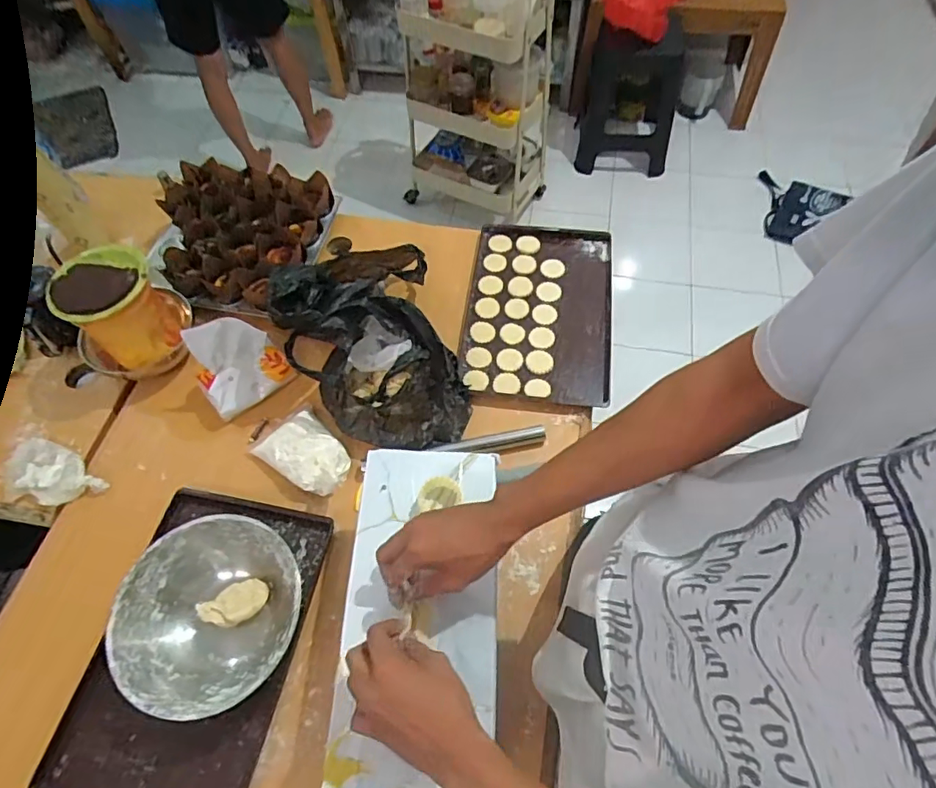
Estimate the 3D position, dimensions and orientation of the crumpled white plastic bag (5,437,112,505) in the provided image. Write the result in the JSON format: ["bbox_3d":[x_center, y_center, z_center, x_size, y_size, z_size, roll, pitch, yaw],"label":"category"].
[{"bbox_3d":[-0.612,0.116,0.795,0.172,0.024,0.083,21,63,14],"label":"crumpled white plastic bag"}]

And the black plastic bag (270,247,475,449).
[{"bbox_3d":[-0.147,-0.095,0.831,0.238,0.161,0.353,-17,61,-8],"label":"black plastic bag"}]

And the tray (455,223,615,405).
[{"bbox_3d":[0.124,-0.148,0.944,0.247,0.029,0.364,5,60,5],"label":"tray"}]

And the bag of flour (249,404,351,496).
[{"bbox_3d":[-0.238,0.079,0.808,0.145,0.038,0.101,30,65,18],"label":"bag of flour"}]

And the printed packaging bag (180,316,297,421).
[{"bbox_3d":[-0.350,-0.050,0.832,0.130,0.119,0.083,-32,64,-16],"label":"printed packaging bag"}]

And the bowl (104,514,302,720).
[{"bbox_3d":[-0.310,0.270,0.674,0.204,0.085,0.205,-1,60,1],"label":"bowl"}]

